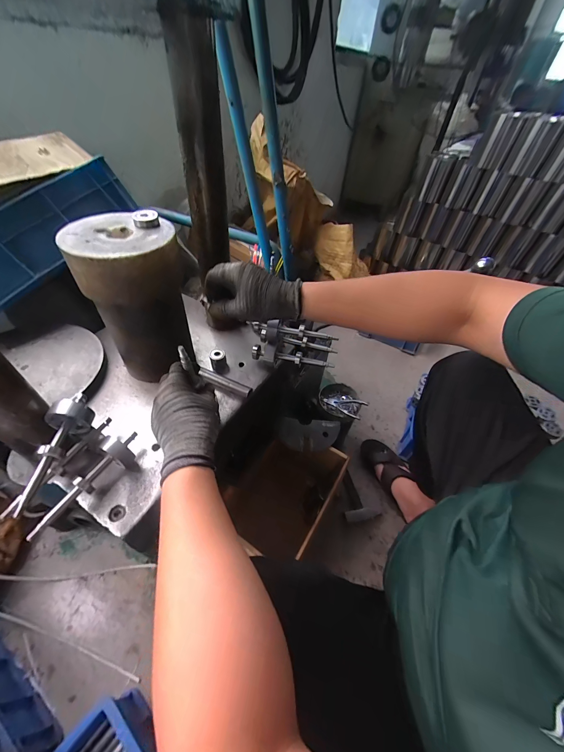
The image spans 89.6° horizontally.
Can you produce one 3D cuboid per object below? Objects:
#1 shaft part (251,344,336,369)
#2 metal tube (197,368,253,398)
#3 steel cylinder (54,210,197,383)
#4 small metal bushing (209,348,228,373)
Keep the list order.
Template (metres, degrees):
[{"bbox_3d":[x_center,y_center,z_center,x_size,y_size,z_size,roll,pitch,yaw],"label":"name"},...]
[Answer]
[{"bbox_3d":[0.020,-0.034,0.566,0.164,0.023,0.024,14,48,8],"label":"shaft part"},{"bbox_3d":[-0.109,0.012,0.535,0.108,0.014,0.020,22,50,15],"label":"metal tube"},{"bbox_3d":[-0.226,-0.111,0.473,0.137,0.248,0.137,-20,52,-21],"label":"steel cylinder"},{"bbox_3d":[-0.125,-0.031,0.564,0.031,0.033,0.033,-8,49,-12],"label":"small metal bushing"}]

